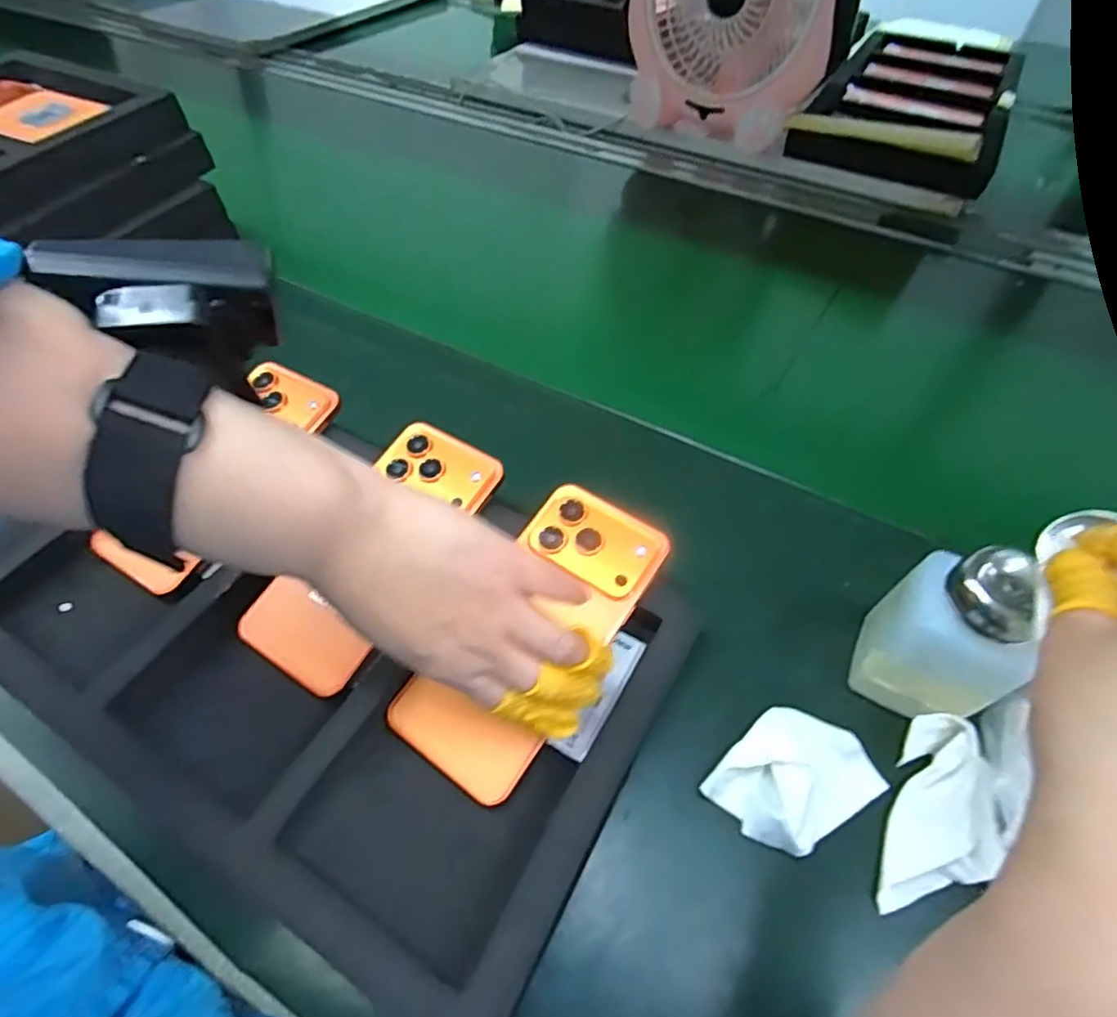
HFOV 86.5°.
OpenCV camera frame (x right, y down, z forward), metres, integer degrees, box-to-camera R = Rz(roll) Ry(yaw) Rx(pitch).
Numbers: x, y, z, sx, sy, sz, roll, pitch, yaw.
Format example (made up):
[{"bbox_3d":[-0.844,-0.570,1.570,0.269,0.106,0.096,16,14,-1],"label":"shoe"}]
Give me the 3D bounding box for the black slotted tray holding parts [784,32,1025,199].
[{"bbox_3d":[0.475,-0.544,0.783,0.214,0.054,0.504,25,56,17],"label":"black slotted tray holding parts"}]

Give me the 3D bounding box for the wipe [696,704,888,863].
[{"bbox_3d":[0.115,0.130,0.290,0.079,0.014,0.055,-25,57,-18],"label":"wipe"}]

